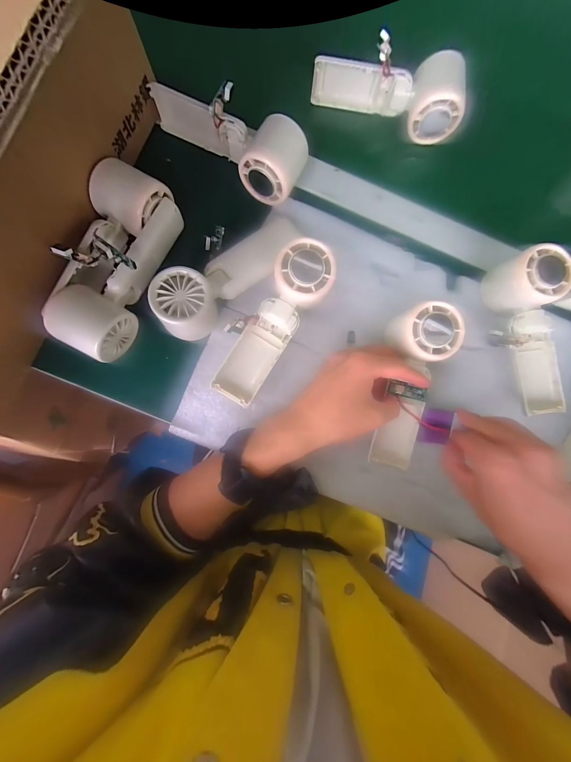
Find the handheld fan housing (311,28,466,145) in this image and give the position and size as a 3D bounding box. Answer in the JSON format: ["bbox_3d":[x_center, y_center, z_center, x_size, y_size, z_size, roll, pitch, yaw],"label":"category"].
[{"bbox_3d":[0.117,-0.330,0.310,0.164,0.059,0.056,19,88,-2],"label":"handheld fan housing"}]

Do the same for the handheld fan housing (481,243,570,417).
[{"bbox_3d":[0.250,-0.047,0.287,0.060,0.048,0.162,-8,89,-3],"label":"handheld fan housing"}]

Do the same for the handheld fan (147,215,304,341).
[{"bbox_3d":[-0.056,-0.107,0.289,0.056,0.054,0.168,45,73,2],"label":"handheld fan"}]

